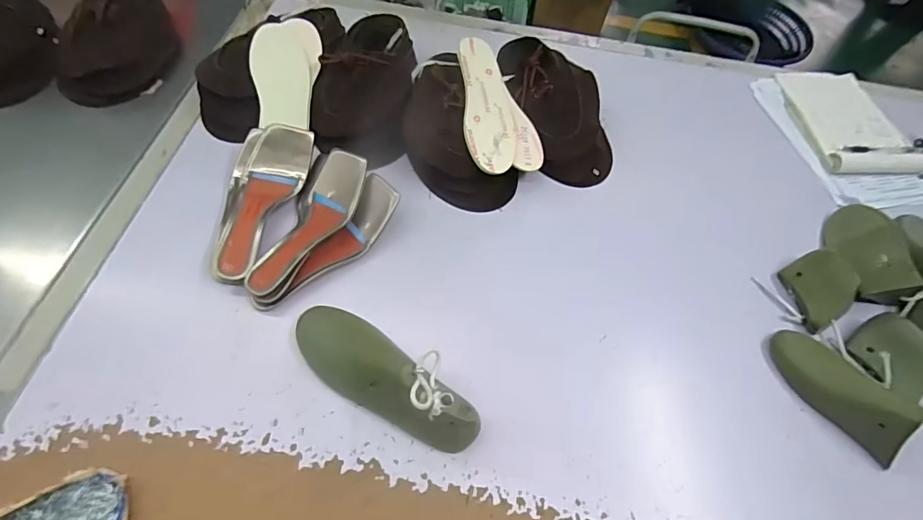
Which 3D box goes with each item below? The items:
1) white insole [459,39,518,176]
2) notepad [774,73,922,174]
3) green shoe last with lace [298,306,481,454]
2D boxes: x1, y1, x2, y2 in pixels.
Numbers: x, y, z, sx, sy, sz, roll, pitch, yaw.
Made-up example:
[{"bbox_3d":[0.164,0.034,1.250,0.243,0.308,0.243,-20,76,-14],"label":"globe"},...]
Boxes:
[{"bbox_3d":[0.040,-0.238,0.728,0.081,0.006,0.240,6,66,-21],"label":"white insole"},{"bbox_3d":[0.727,-0.265,0.892,0.195,0.025,0.275,-2,59,-7],"label":"notepad"},{"bbox_3d":[-0.092,0.125,0.536,0.256,0.091,0.077,32,60,16],"label":"green shoe last with lace"}]

